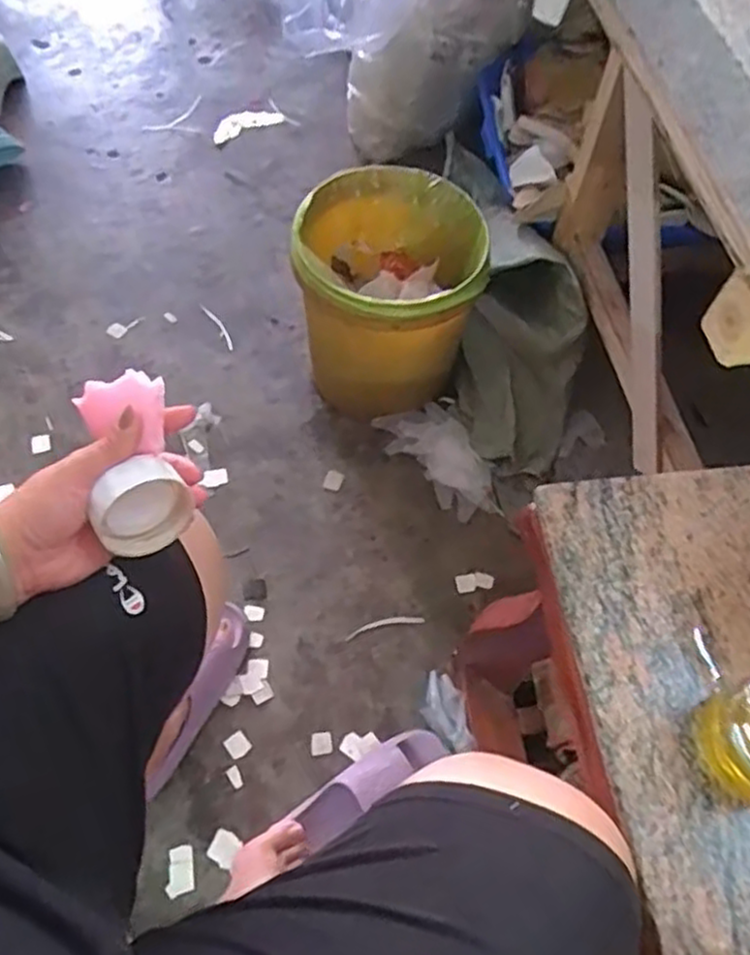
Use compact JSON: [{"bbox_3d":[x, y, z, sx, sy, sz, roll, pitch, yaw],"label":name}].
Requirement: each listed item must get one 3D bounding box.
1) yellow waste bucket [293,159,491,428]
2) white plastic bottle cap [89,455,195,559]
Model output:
[{"bbox_3d":[0.014,-0.265,1.098,0.255,0.242,0.263,2,59,-3],"label":"yellow waste bucket"},{"bbox_3d":[-0.153,0.022,0.479,0.055,0.065,0.028,-35,68,-22],"label":"white plastic bottle cap"}]

